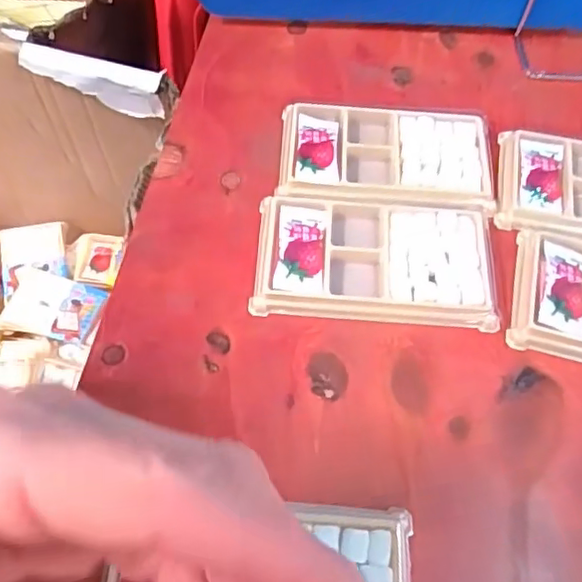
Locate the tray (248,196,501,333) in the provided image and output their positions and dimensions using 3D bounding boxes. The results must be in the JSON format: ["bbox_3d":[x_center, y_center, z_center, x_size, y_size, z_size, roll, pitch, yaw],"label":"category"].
[{"bbox_3d":[0.049,-0.019,0.347,0.136,0.011,0.076,4,60,0],"label":"tray"}]

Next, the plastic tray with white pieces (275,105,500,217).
[{"bbox_3d":[0.062,-0.087,0.382,0.134,0.010,0.079,4,60,0],"label":"plastic tray with white pieces"}]

